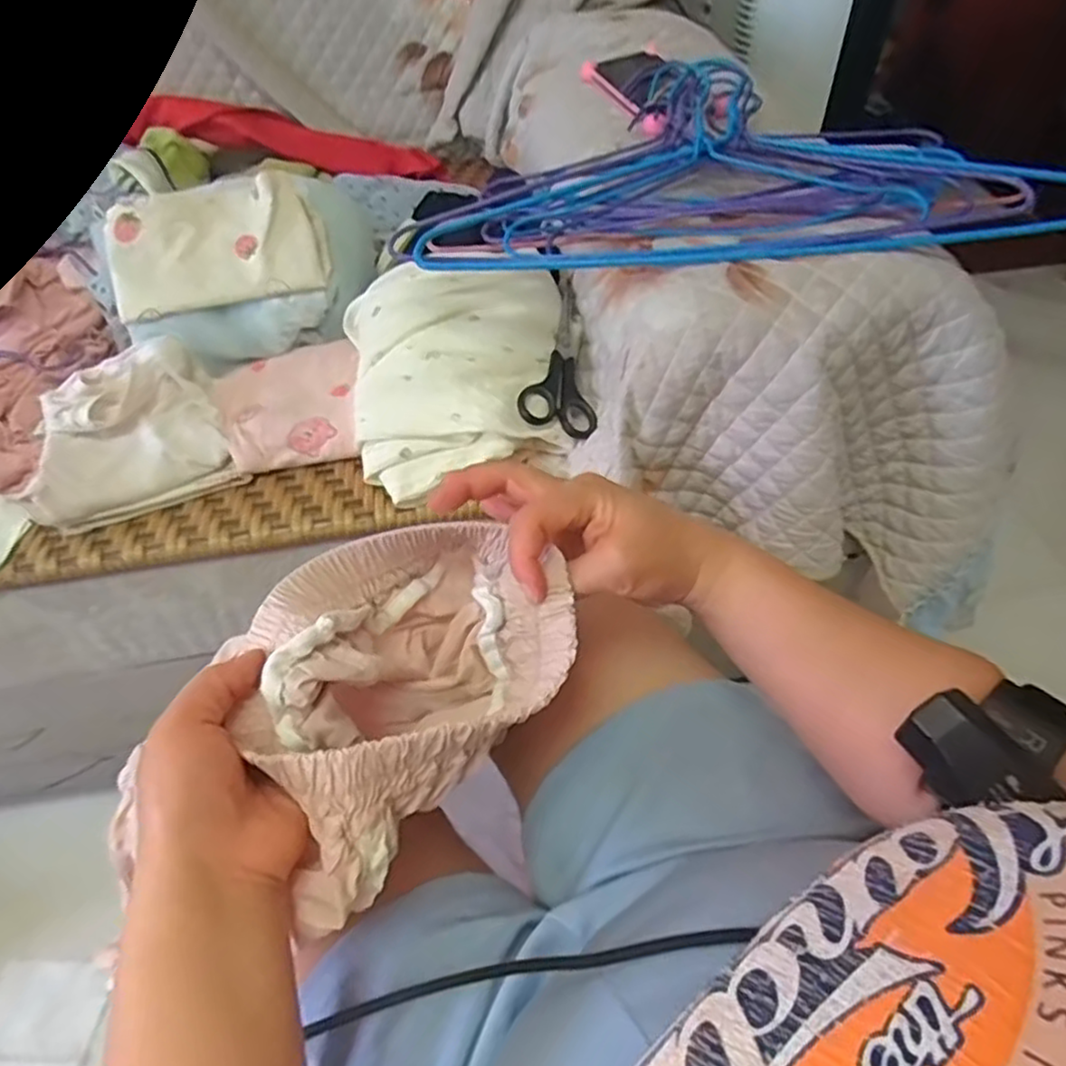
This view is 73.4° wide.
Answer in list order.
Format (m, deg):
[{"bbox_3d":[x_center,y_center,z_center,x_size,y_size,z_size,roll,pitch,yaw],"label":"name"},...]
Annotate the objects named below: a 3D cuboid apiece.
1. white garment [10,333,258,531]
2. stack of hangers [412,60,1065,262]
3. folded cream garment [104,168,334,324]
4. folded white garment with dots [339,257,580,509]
[{"bbox_3d":[-0.340,-0.087,0.599,0.144,0.056,0.154,-22,51,-17],"label":"white garment"},{"bbox_3d":[0.157,-0.286,0.554,0.450,0.072,0.233,5,48,7],"label":"stack of hangers"},{"bbox_3d":[-0.291,-0.267,0.654,0.185,0.030,0.142,-20,74,-11],"label":"folded cream garment"},{"bbox_3d":[-0.063,-0.147,0.605,0.178,0.084,0.218,-9,48,-6],"label":"folded white garment with dots"}]

